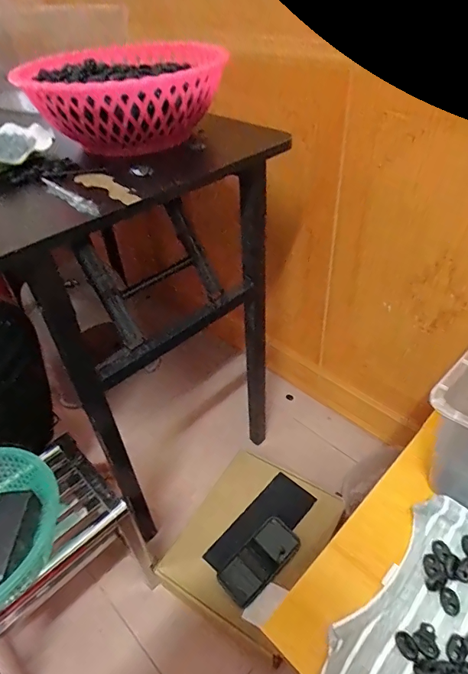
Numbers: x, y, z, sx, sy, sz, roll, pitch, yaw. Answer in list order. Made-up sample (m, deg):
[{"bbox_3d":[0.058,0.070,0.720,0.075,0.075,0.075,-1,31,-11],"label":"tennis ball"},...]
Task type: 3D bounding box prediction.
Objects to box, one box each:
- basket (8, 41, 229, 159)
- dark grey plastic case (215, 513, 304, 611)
[{"bbox_3d":[-0.181,-0.360,0.647,0.248,0.098,0.301,-23,45,-19],"label":"basket"},{"bbox_3d":[0.052,0.439,0.838,0.167,0.007,0.082,-38,72,-27],"label":"dark grey plastic case"}]

